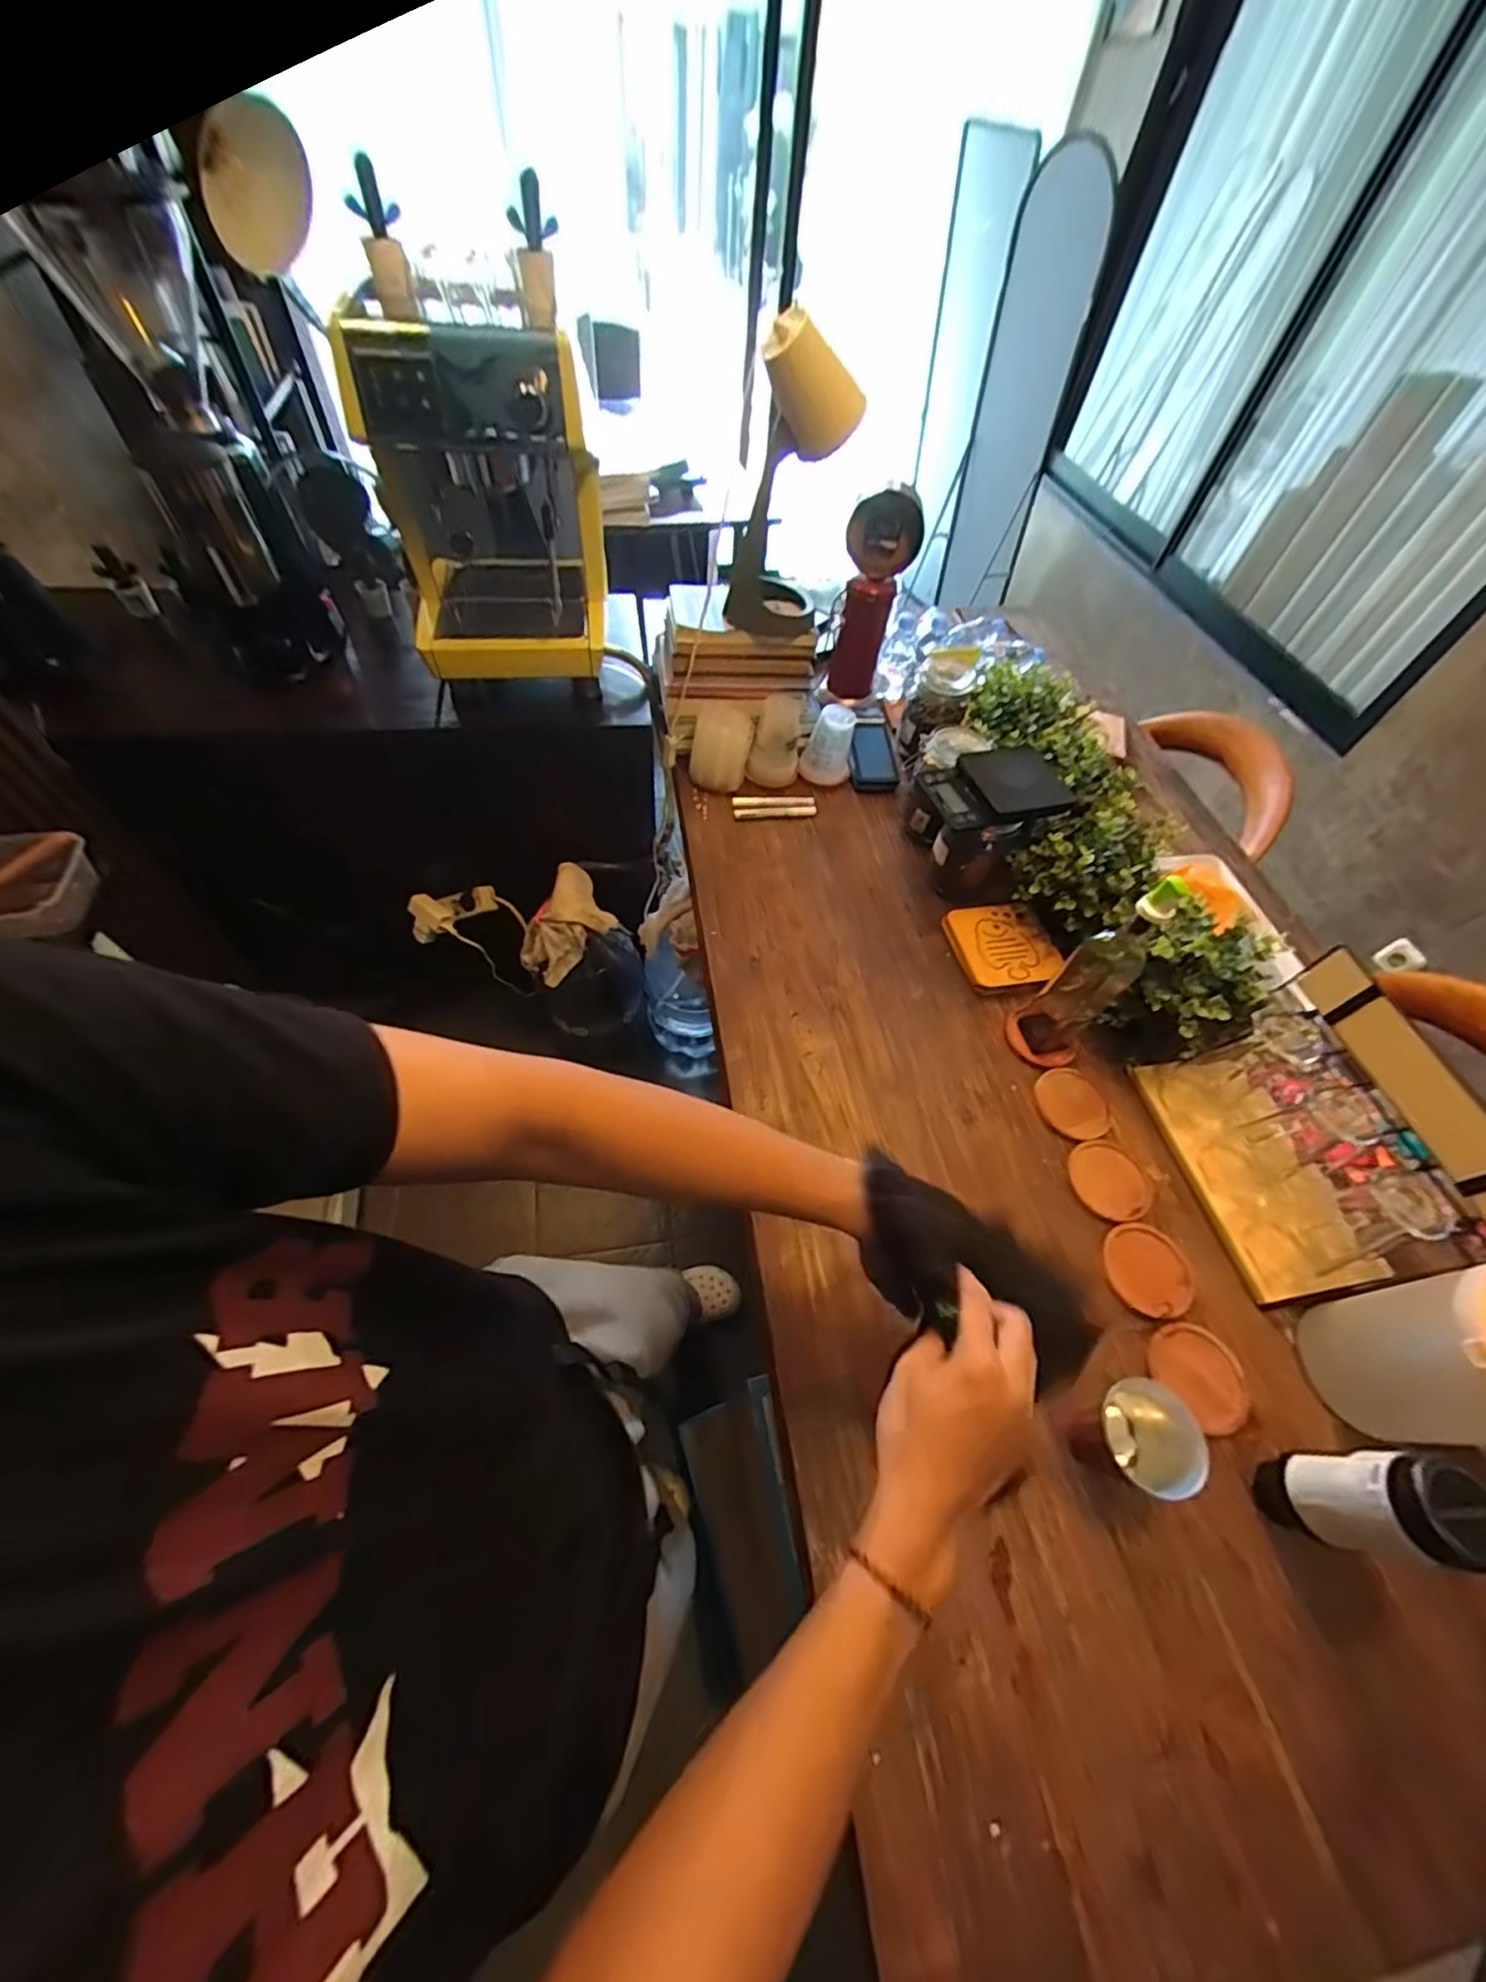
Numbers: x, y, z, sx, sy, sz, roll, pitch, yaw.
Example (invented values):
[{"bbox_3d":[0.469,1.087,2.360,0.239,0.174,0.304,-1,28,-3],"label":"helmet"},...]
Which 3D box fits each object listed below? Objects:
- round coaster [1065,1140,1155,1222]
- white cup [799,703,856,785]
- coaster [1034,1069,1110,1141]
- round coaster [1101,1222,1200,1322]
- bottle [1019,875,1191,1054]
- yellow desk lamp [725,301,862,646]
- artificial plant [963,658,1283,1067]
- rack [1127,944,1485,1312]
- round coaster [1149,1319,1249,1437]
[{"bbox_3d":[0.451,0.231,0.788,0.097,0.009,0.095,2,56,-4],"label":"round coaster"},{"bbox_3d":[0.154,-0.441,1.144,0.085,0.113,0.087,12,56,3],"label":"white cup"},{"bbox_3d":[0.432,0.147,0.842,0.082,0.008,0.096,-7,57,-10],"label":"coaster"},{"bbox_3d":[0.458,0.315,0.725,0.104,0.011,0.096,2,56,-4],"label":"round coaster"},{"bbox_3d":[0.429,-0.024,0.776,0.052,0.295,0.068,-35,66,-25],"label":"bottle"},{"bbox_3d":[0.066,-0.715,0.941,0.153,0.384,0.182,8,56,0],"label":"yellow desk lamp"},{"bbox_3d":[0.501,-0.228,0.962,0.215,0.176,0.692,-5,57,-8],"label":"artificial plant"},{"bbox_3d":[0.625,0.158,0.703,0.127,0.246,0.292,-7,57,-10],"label":"rack"},{"bbox_3d":[0.480,0.398,0.672,0.089,0.008,0.093,2,56,-4],"label":"round coaster"}]

